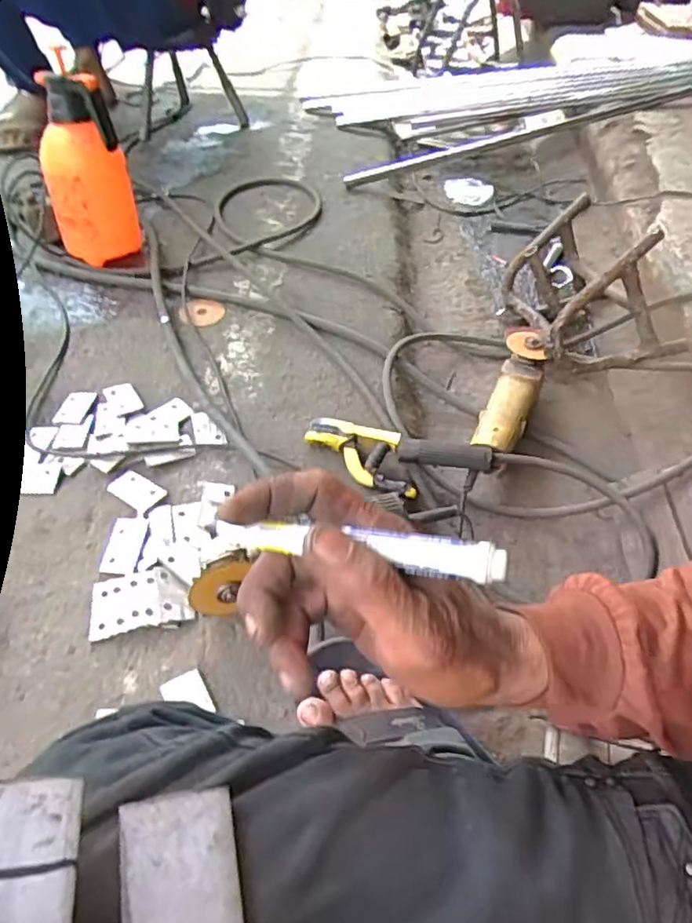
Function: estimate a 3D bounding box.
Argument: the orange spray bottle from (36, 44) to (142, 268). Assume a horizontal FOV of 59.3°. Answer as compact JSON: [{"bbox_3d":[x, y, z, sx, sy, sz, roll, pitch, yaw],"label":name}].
[{"bbox_3d":[-0.428,-0.489,1.025,0.129,0.281,0.120,9,50,2],"label":"orange spray bottle"}]

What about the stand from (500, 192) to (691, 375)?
[{"bbox_3d":[0.396,-0.285,0.997,0.211,0.251,0.302,-5,49,-3],"label":"stand"}]

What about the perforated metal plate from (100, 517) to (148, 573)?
[{"bbox_3d":[-0.260,0.097,0.714,0.042,0.004,0.075,-2,51,4],"label":"perforated metal plate"}]

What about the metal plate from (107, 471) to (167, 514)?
[{"bbox_3d":[-0.266,0.037,0.770,0.068,0.004,0.041,29,59,21],"label":"metal plate"}]

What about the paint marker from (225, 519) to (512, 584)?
[{"bbox_3d":[0.003,0.035,0.251,0.122,0.010,0.014,3,48,18],"label":"paint marker"}]

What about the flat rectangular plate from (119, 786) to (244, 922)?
[{"bbox_3d":[-0.058,0.146,0.214,0.039,0.004,0.052,0,53,-22],"label":"flat rectangular plate"}]

